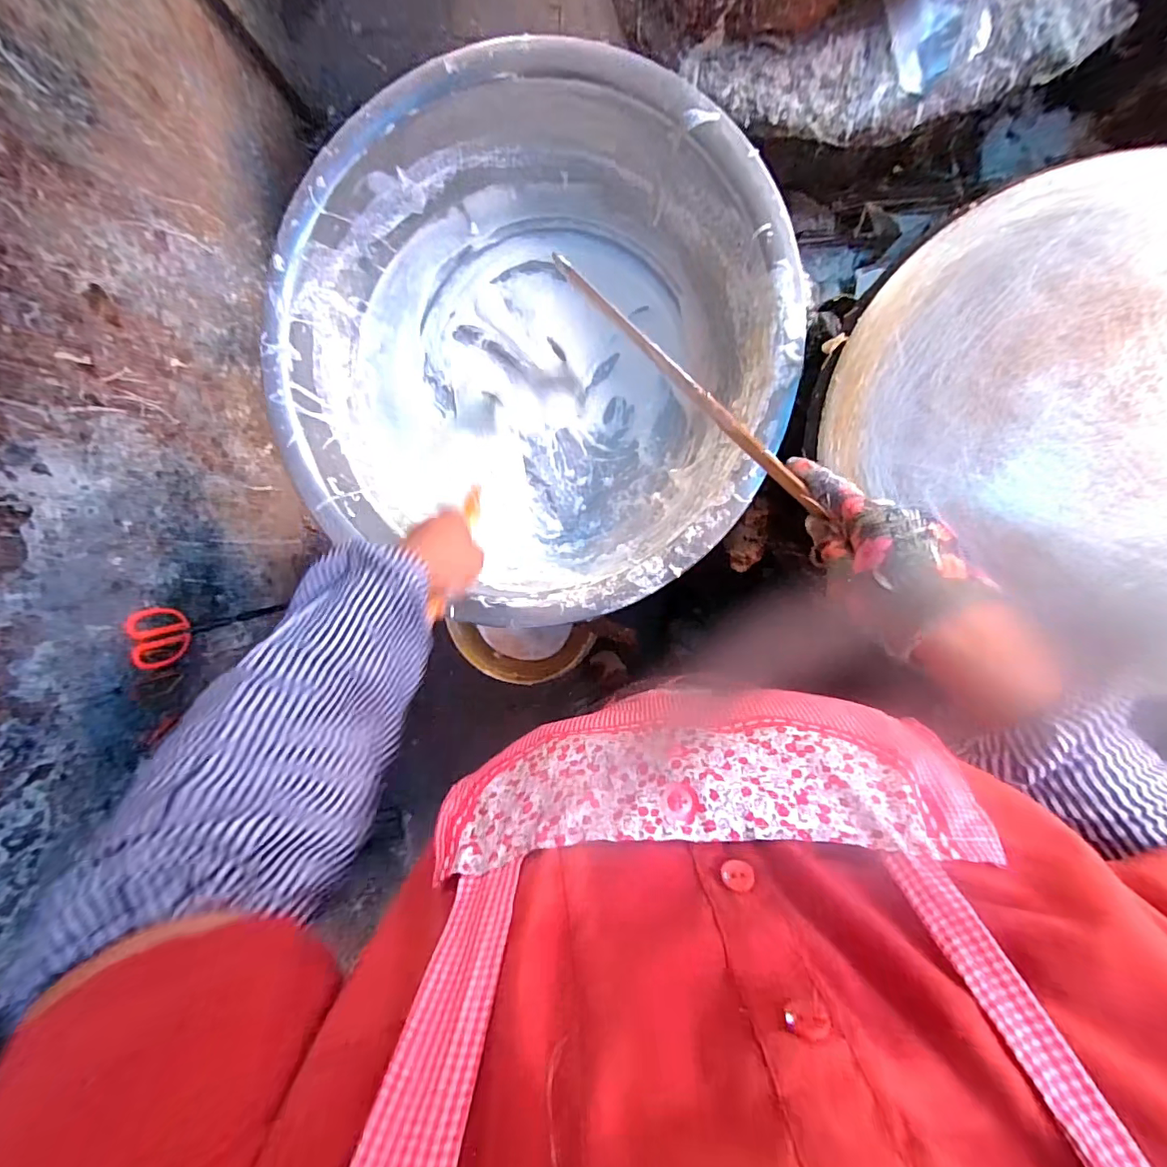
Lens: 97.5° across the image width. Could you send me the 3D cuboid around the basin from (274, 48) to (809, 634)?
[{"bbox_3d":[-0.056,-0.228,0.538,0.481,0.169,0.462,1,97,6],"label":"basin"}]

